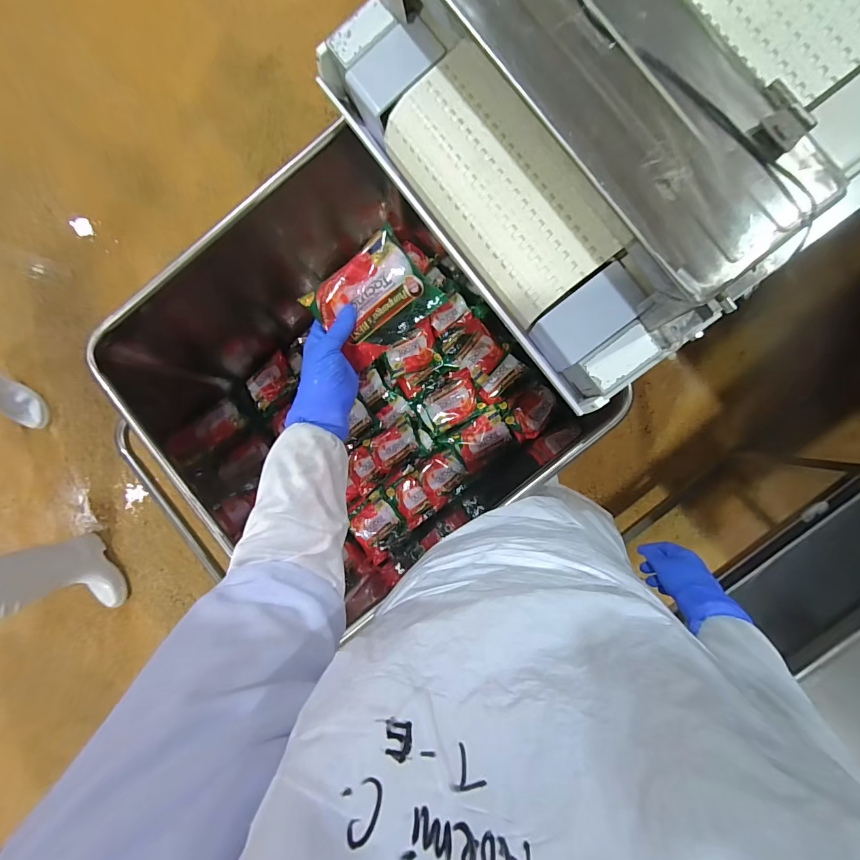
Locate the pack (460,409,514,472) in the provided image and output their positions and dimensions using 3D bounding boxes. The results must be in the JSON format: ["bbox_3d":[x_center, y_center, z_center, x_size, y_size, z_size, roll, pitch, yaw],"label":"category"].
[{"bbox_3d":[0.129,0.024,0.975,0.134,0.022,0.095,-34,87,6],"label":"pack"}]

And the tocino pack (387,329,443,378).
[{"bbox_3d":[-0.044,-0.194,1.013,0.126,0.034,0.089,-17,89,7],"label":"tocino pack"}]

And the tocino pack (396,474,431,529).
[{"bbox_3d":[-0.044,0.182,1.017,0.079,0.022,0.125,-25,88,7],"label":"tocino pack"}]

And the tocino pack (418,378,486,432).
[{"bbox_3d":[0.049,-0.063,0.998,0.150,0.041,0.107,-28,88,6],"label":"tocino pack"}]

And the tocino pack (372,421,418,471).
[{"bbox_3d":[-0.094,0.040,1.025,0.123,0.018,0.086,-32,87,6],"label":"tocino pack"}]

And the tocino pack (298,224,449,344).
[{"bbox_3d":[-0.070,-0.160,0.486,0.132,0.023,0.115,-39,85,4],"label":"tocino pack"}]

